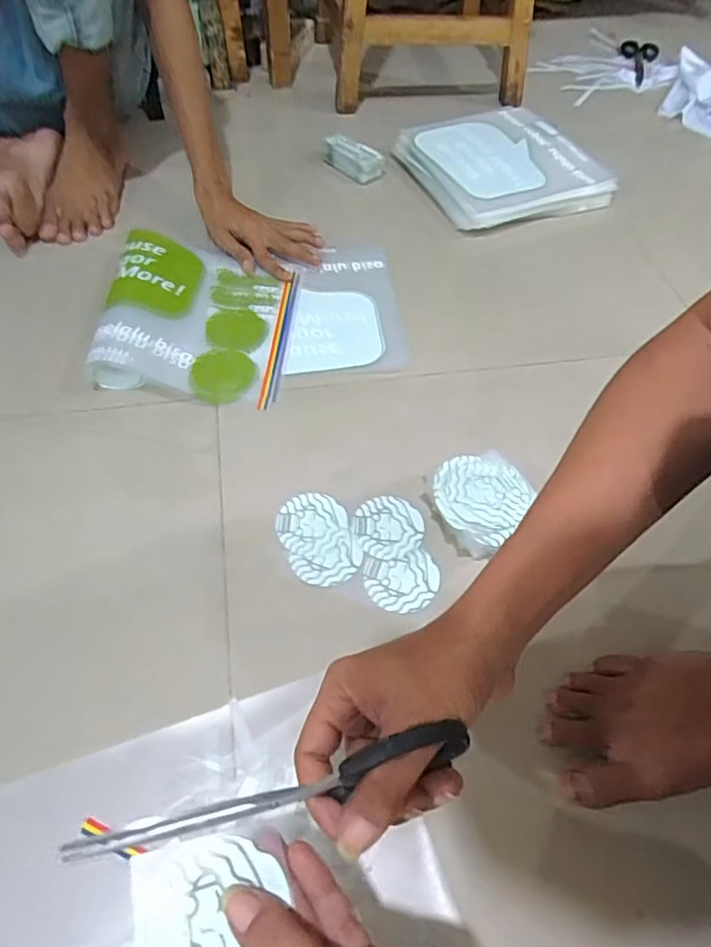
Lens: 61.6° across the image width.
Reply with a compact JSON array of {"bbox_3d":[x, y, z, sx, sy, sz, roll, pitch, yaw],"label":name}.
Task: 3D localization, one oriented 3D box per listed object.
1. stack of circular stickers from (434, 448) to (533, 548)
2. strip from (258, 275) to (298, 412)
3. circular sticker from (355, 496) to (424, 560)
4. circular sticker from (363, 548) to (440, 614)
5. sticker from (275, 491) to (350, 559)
[{"bbox_3d":[0.117,0.024,0.577,0.091,0.032,0.084,-38,64,-24],"label":"stack of circular stickers"},{"bbox_3d":[-0.090,-0.165,0.713,0.019,0.004,0.219,4,55,1],"label":"strip"},{"bbox_3d":[0.033,0.051,0.573,0.066,0.004,0.065,1,55,-1],"label":"circular sticker"},{"bbox_3d":[0.043,0.098,0.542,0.067,0.004,0.057,-10,56,-9],"label":"circular sticker"},{"bbox_3d":[-0.041,0.048,0.573,0.068,0.004,0.068,1,55,-1],"label":"sticker"}]

